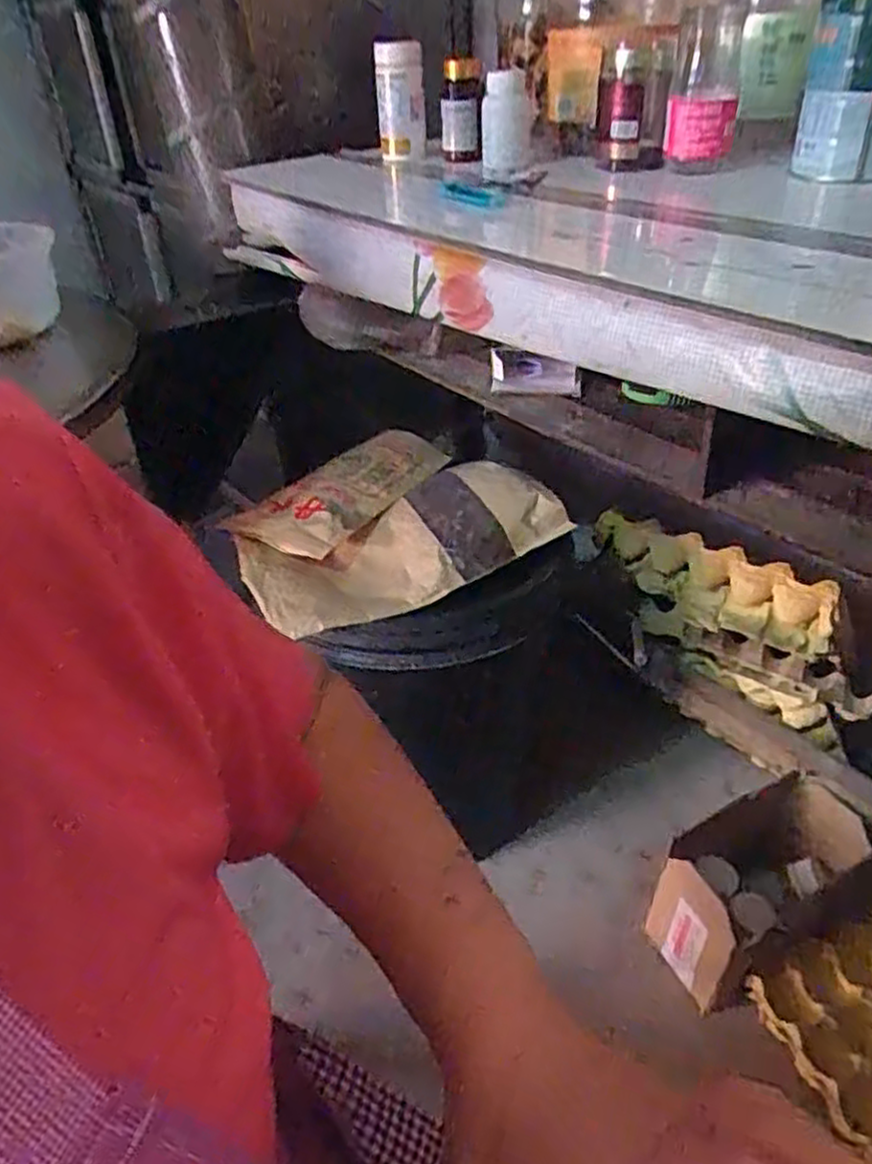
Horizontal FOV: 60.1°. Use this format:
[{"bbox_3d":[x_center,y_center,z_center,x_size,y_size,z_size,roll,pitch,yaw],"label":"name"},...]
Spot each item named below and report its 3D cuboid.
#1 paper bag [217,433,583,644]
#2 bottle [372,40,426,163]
[{"bbox_3d":[-0.060,-0.067,0.813,0.304,0.052,0.274,-23,42,-26],"label":"paper bag"},{"bbox_3d":[-0.037,-0.504,0.791,0.051,0.101,0.048,-4,37,-2],"label":"bottle"}]

